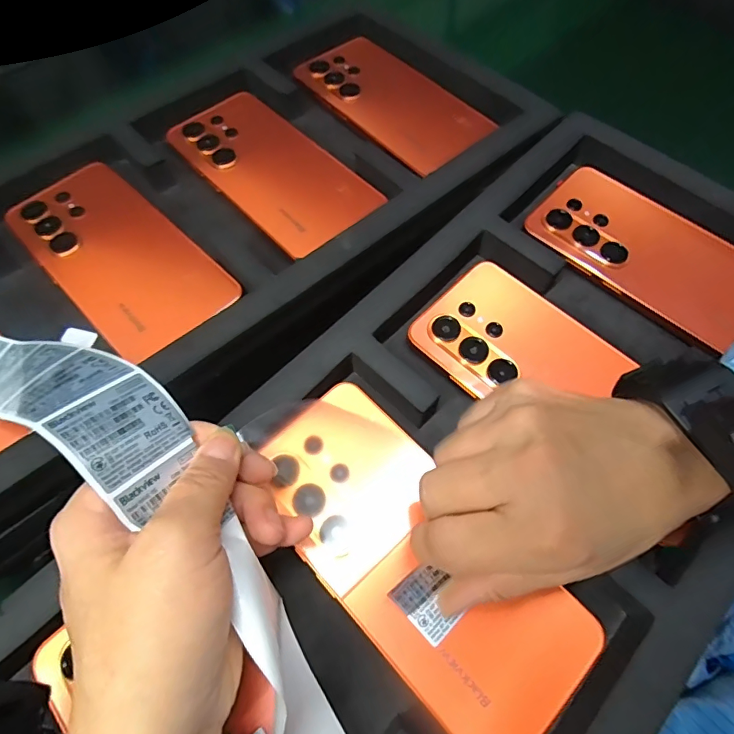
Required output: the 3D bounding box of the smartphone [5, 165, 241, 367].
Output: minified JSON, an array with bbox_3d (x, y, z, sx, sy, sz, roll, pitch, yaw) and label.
[{"bbox_3d":[-0.156,-0.073,0.281,0.075,0.010,0.162,-42,70,-17],"label":"smartphone"}]

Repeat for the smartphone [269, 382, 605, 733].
[{"bbox_3d":[0.022,0.084,0.213,0.078,0.010,0.168,-35,70,-15],"label":"smartphone"}]

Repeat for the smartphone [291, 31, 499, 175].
[{"bbox_3d":[0.017,-0.206,0.348,0.077,0.008,0.159,-36,69,-15],"label":"smartphone"}]

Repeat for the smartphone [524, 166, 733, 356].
[{"bbox_3d":[0.184,-0.069,0.287,0.155,0.012,0.079,39,71,18],"label":"smartphone"}]

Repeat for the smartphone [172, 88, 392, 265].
[{"bbox_3d":[-0.068,-0.140,0.317,0.076,0.005,0.157,-40,69,-17],"label":"smartphone"}]

